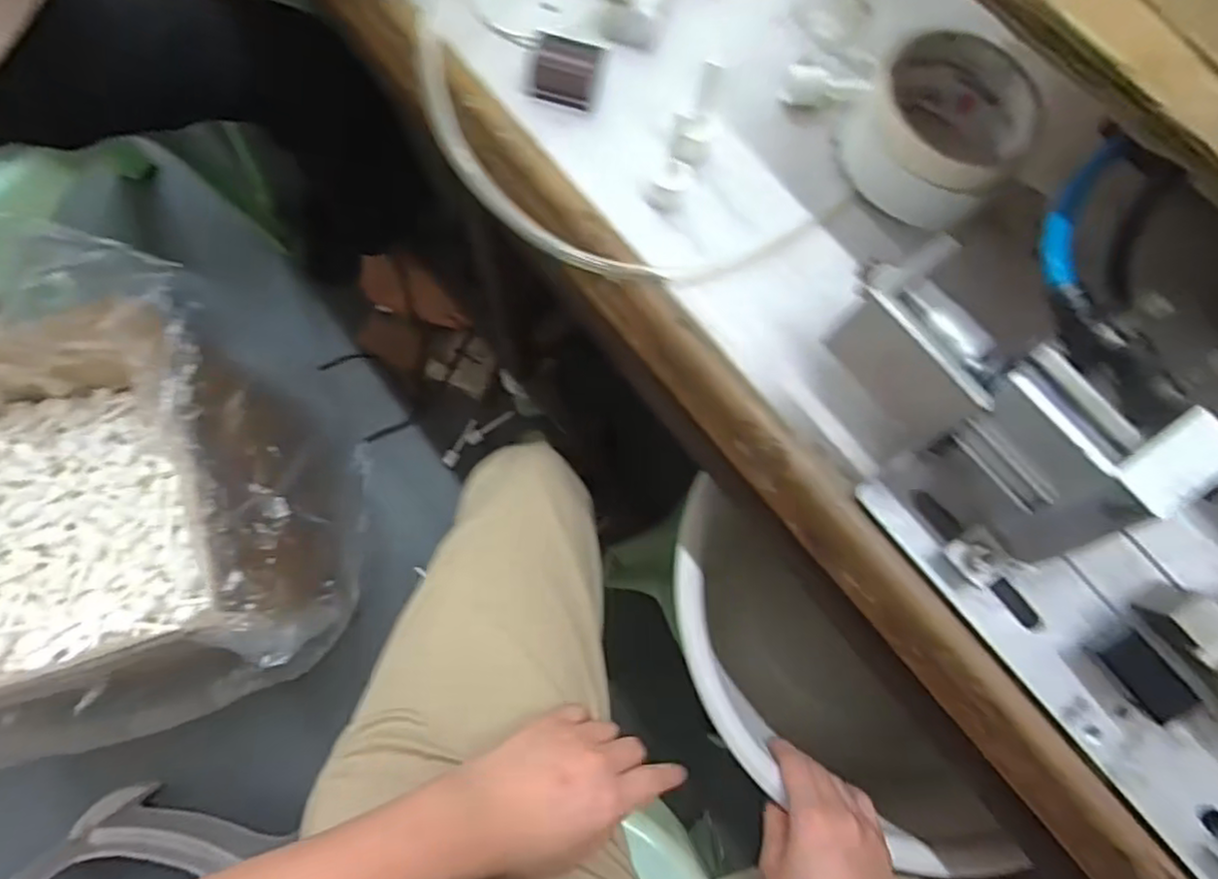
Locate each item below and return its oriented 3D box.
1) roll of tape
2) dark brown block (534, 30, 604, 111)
[{"bbox_3d":[0.178,-0.166,0.356,0.090,0.046,0.084,0,78,0],"label":"roll of tape"},{"bbox_3d":[-0.022,-0.205,0.375,0.034,0.026,0.025,10,79,2],"label":"dark brown block"}]

